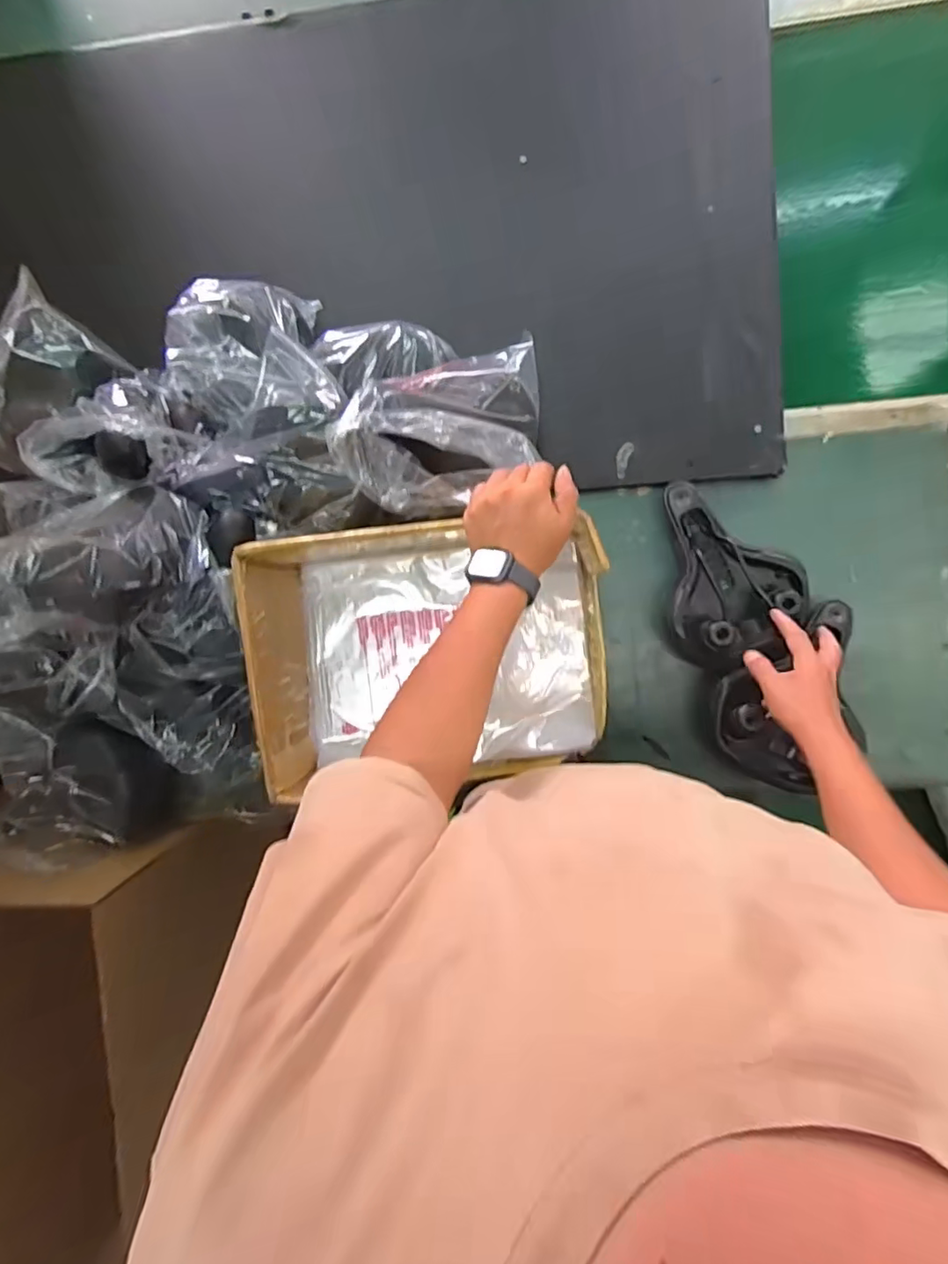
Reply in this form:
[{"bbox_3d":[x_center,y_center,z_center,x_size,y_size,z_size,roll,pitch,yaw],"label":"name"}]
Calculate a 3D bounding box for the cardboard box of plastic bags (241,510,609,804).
[{"bbox_3d":[-0.044,0.033,0.729,0.408,0.200,0.312,-5,93,5],"label":"cardboard box of plastic bags"}]

